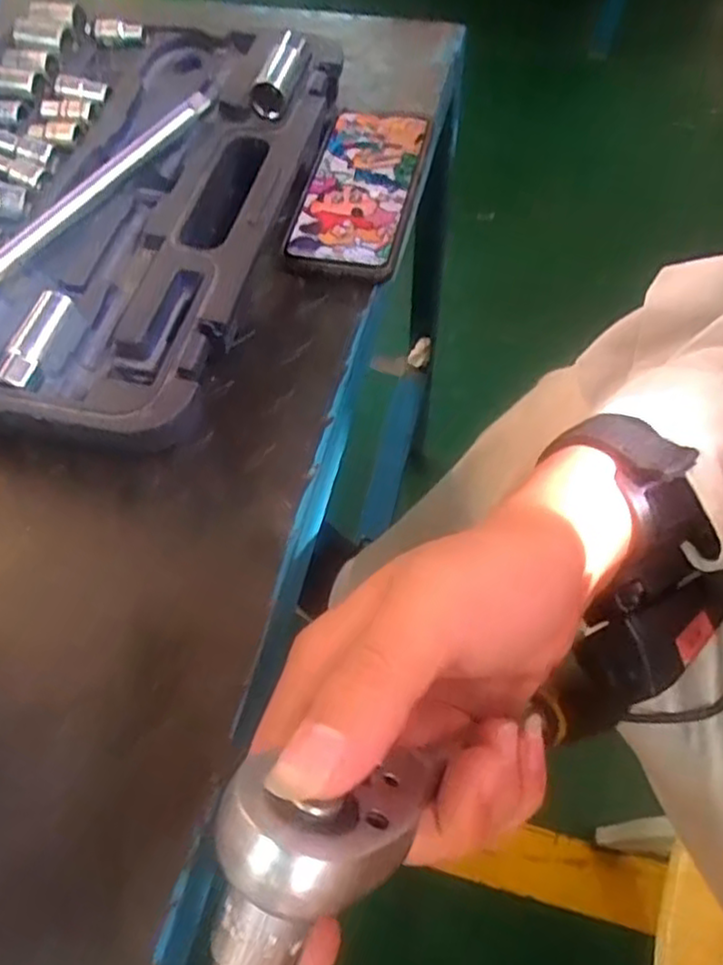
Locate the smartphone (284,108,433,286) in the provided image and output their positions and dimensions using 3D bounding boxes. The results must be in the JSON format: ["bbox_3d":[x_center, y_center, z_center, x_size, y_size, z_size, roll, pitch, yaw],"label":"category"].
[{"bbox_3d":[-0.001,-0.208,0.495,0.074,0.008,0.162,11,65,9],"label":"smartphone"}]

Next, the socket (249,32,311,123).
[{"bbox_3d":[-0.058,-0.291,0.495,0.029,0.022,0.066,17,74,9],"label":"socket"}]

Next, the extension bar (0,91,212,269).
[{"bbox_3d":[-0.176,-0.167,0.426,0.018,0.027,0.240,31,63,16],"label":"extension bar"}]

